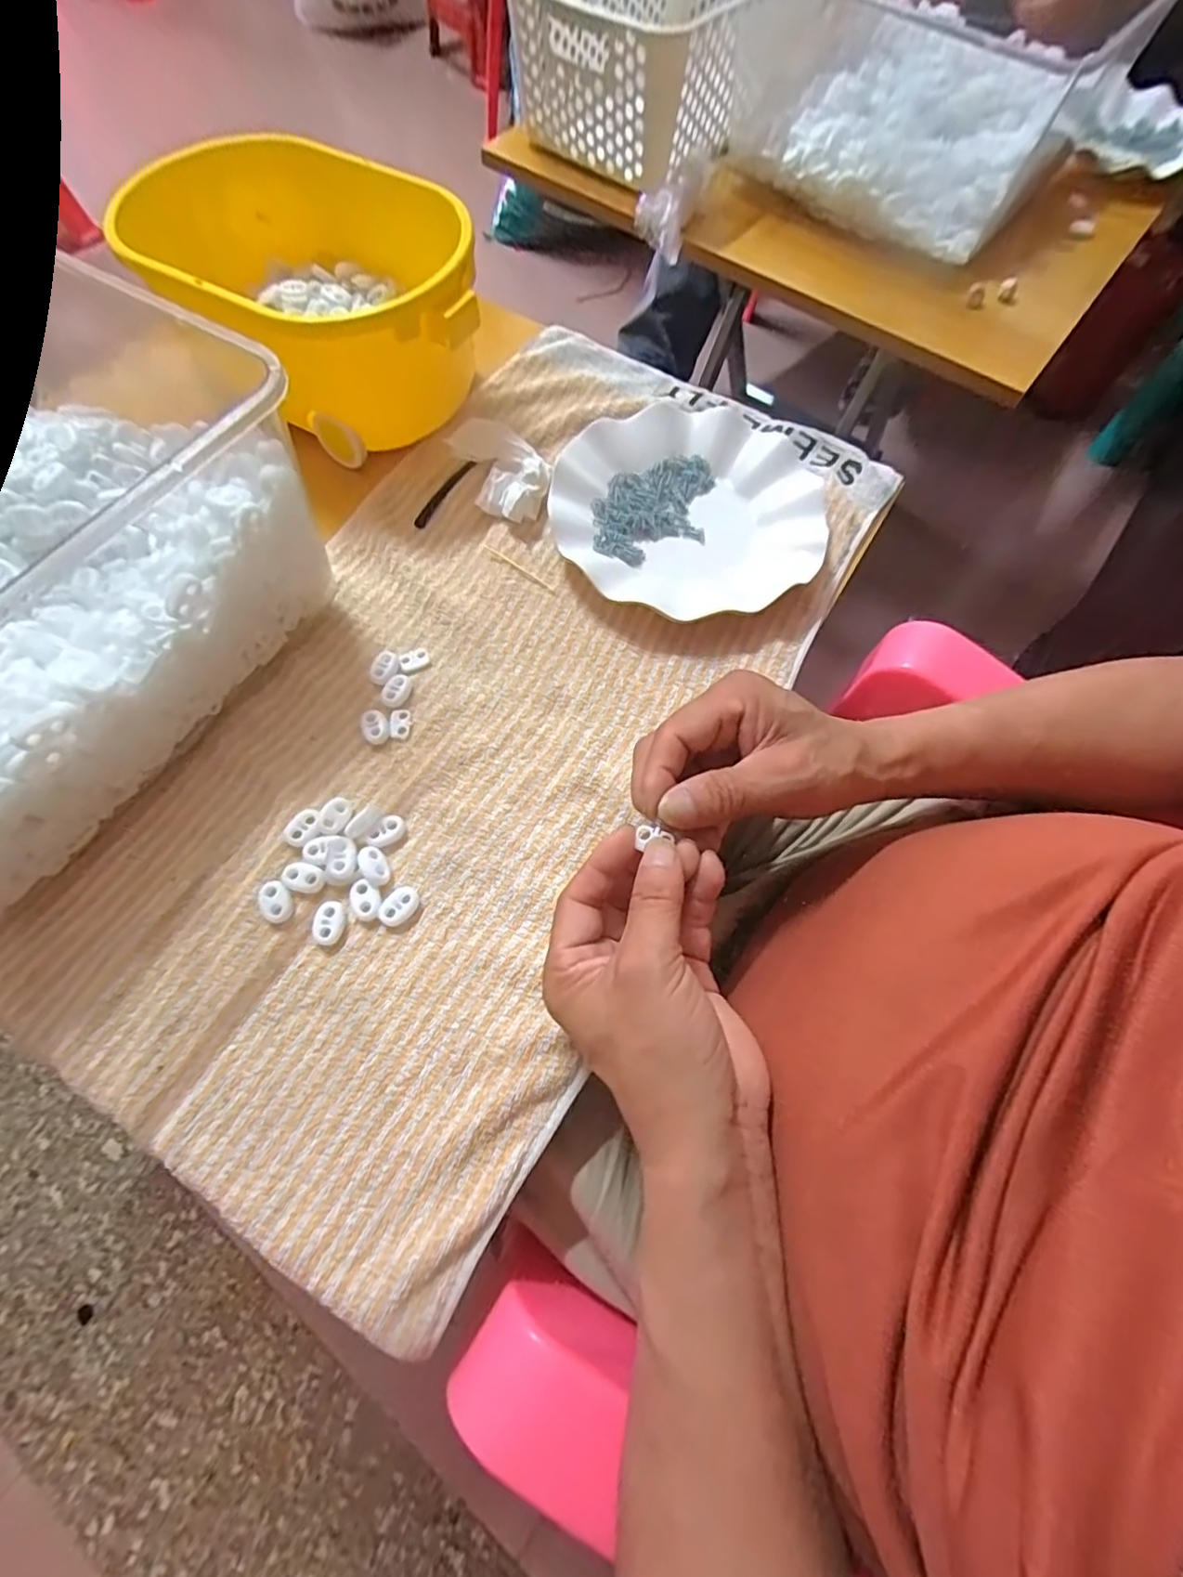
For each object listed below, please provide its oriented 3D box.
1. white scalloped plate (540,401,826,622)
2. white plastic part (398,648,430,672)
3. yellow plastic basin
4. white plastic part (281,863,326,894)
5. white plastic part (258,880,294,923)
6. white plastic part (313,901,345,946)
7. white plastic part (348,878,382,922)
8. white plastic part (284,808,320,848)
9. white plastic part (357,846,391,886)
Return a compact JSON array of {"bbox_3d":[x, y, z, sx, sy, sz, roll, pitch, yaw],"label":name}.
[{"bbox_3d":[0.068,-0.203,0.424,0.180,0.023,0.179,0,67,-1],"label":"white scalloped plate"},{"bbox_3d":[-0.111,-0.081,0.379,0.019,0.004,0.014,-29,70,-13],"label":"white plastic part"},{"bbox_3d":[-0.189,-0.335,0.425,0.248,0.100,0.162,31,70,11],"label":"yellow plastic basin"},{"bbox_3d":[-0.154,0.047,0.324,0.022,0.004,0.015,19,68,7],"label":"white plastic part"},{"bbox_3d":[-0.166,0.060,0.319,0.016,0.004,0.022,-27,70,-12],"label":"white plastic part"},{"bbox_3d":[-0.137,0.069,0.315,0.015,0.004,0.022,7,67,2],"label":"white plastic part"},{"bbox_3d":[-0.120,0.059,0.320,0.015,0.004,0.022,-21,69,-10],"label":"white plastic part"},{"bbox_3d":[-0.158,0.022,0.332,0.016,0.004,0.021,40,72,14],"label":"white plastic part"},{"bbox_3d":[-0.117,0.041,0.324,0.014,0.006,0.022,-32,71,-14],"label":"white plastic part"}]

